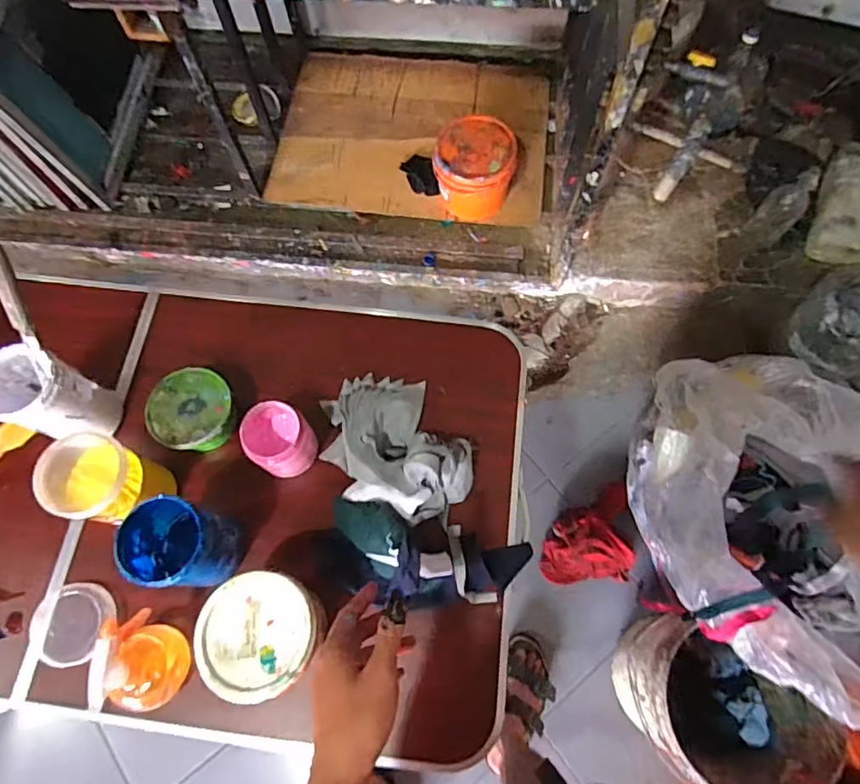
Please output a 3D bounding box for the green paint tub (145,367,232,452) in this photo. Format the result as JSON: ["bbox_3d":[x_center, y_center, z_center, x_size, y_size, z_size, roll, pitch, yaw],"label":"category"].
[{"bbox_3d":[-0.331,0.027,0.781,0.111,0.070,0.106,-1,70,2],"label":"green paint tub"}]

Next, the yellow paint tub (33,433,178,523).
[{"bbox_3d":[-0.410,0.115,0.701,0.102,0.138,0.088,16,71,8],"label":"yellow paint tub"}]

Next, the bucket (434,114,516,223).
[{"bbox_3d":[0.124,-0.621,1.535,0.210,0.203,0.201,-1,70,2],"label":"bucket"}]

